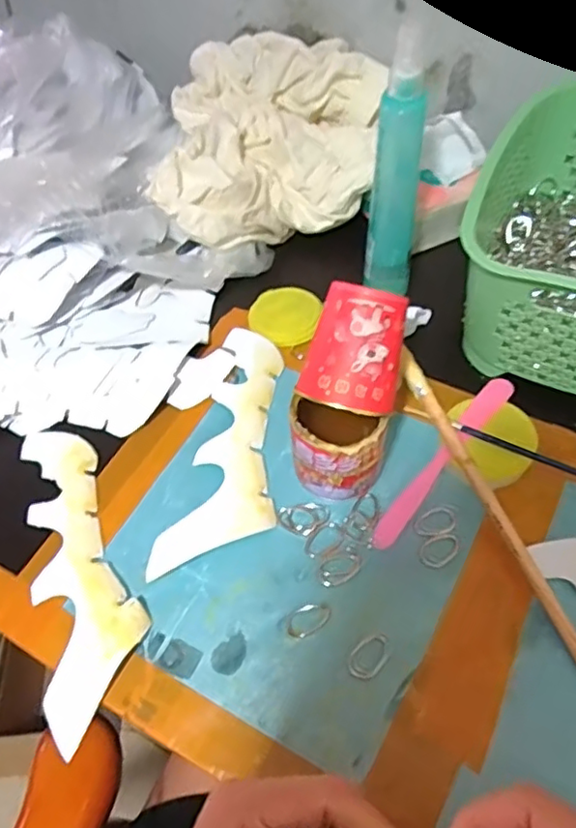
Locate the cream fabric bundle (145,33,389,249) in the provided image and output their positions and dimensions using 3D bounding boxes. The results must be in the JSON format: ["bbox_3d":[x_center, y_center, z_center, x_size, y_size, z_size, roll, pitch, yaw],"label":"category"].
[{"bbox_3d":[-0.020,-0.267,0.612,0.189,0.097,0.246,0,55,3],"label":"cream fabric bundle"}]

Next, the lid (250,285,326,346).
[{"bbox_3d":[-0.003,-0.087,0.552,0.062,0.006,0.066,-1,56,2],"label":"lid"}]

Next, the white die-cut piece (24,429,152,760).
[{"bbox_3d":[-0.147,0.098,0.434,0.070,0.017,0.231,-23,56,3],"label":"white die-cut piece"}]

